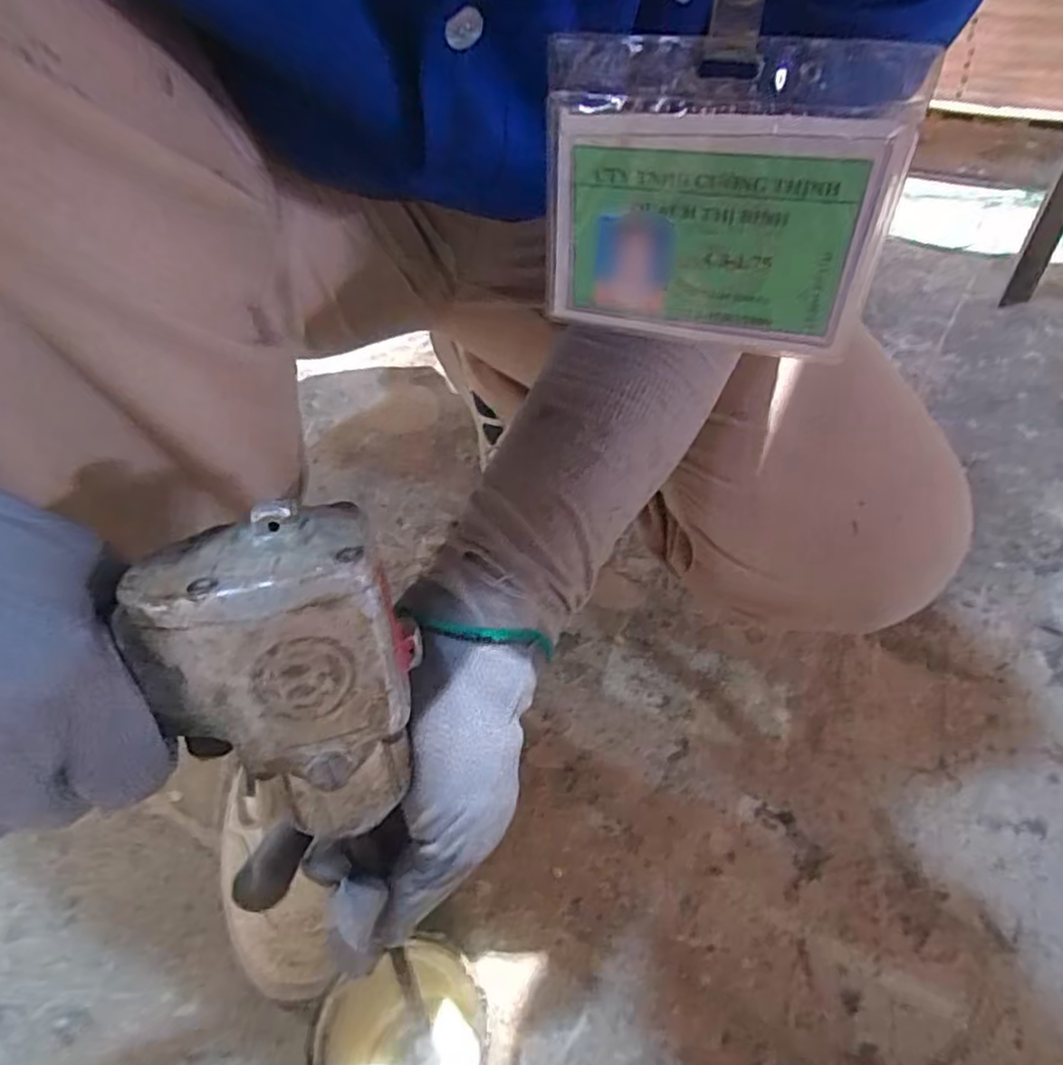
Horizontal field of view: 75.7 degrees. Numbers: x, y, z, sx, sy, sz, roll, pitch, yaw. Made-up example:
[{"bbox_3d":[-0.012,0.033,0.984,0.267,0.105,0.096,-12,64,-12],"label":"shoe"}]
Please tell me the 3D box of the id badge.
[{"bbox_3d":[0.053,-0.098,0.206,0.098,0.081,0.010,14,44,14],"label":"id badge"}]

